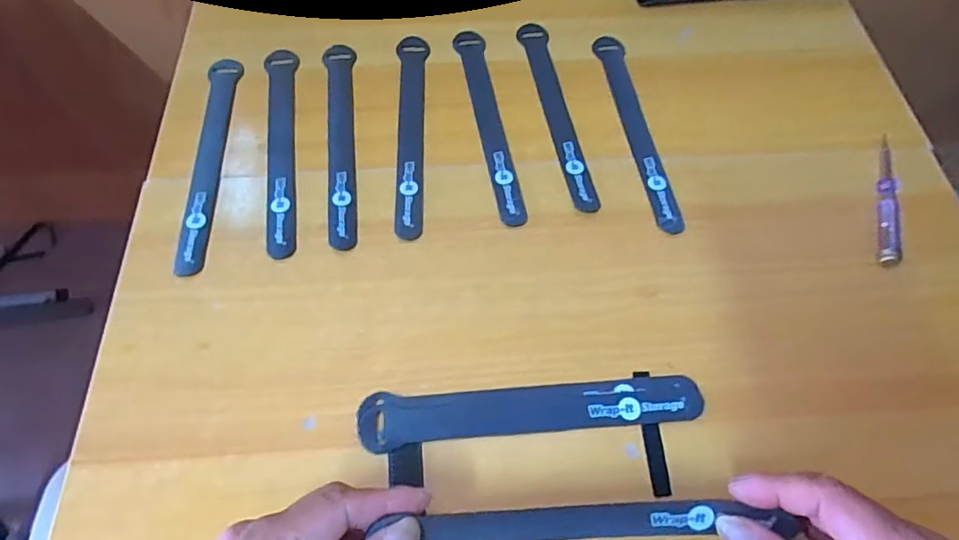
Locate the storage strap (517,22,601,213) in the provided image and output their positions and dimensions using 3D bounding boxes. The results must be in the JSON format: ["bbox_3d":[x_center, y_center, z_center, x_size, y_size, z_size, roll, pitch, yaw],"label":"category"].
[{"bbox_3d":[0.060,-0.128,0.447,0.024,0.004,0.195,-8,62,-5],"label":"storage strap"}]

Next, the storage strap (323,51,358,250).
[{"bbox_3d":[-0.104,-0.100,0.428,0.024,0.004,0.192,-6,63,-6],"label":"storage strap"}]

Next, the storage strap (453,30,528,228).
[{"bbox_3d":[0.007,-0.118,0.442,0.023,0.004,0.197,-8,62,-4],"label":"storage strap"}]

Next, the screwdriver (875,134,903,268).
[{"bbox_3d":[0.295,-0.057,0.405,0.011,0.016,0.121,17,63,8],"label":"screwdriver"}]

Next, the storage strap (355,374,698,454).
[{"bbox_3d":[0.031,0.083,0.334,0.197,0.011,0.031,-3,63,-3],"label":"storage strap"}]

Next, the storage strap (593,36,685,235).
[{"bbox_3d":[0.123,-0.112,0.440,0.022,0.004,0.193,-8,62,-2],"label":"storage strap"}]

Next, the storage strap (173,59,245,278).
[{"bbox_3d":[-0.201,-0.086,0.419,0.023,0.005,0.196,-4,63,-3],"label":"storage strap"}]

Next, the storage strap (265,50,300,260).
[{"bbox_3d":[-0.149,-0.097,0.425,0.024,0.004,0.197,-9,63,-6],"label":"storage strap"}]

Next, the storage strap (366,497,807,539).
[{"bbox_3d":[0.050,0.122,0.272,0.196,0.016,0.017,-3,64,0],"label":"storage strap"}]

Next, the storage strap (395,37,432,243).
[{"bbox_3d":[-0.052,-0.110,0.436,0.025,0.004,0.196,-1,62,-6],"label":"storage strap"}]

